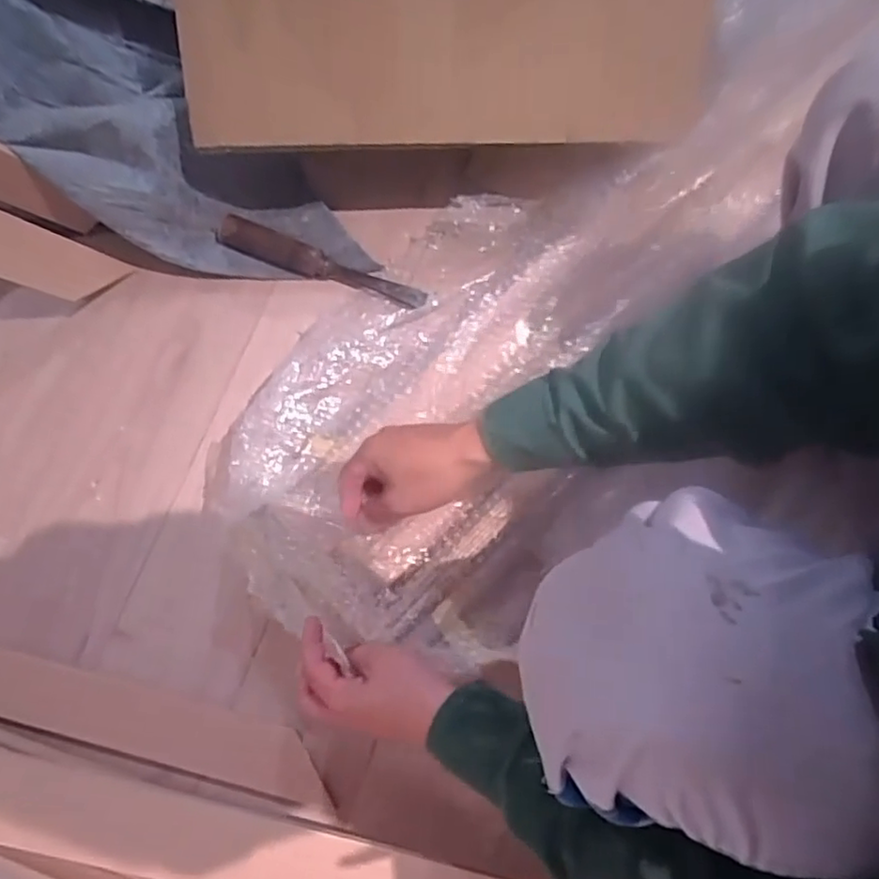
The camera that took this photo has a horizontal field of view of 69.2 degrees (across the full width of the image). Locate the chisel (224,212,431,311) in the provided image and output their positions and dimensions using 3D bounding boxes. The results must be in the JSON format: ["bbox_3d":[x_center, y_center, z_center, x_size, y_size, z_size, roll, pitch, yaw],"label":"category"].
[{"bbox_3d":[-0.131,-0.194,0.703,0.237,0.034,0.028,20,79,5],"label":"chisel"}]

